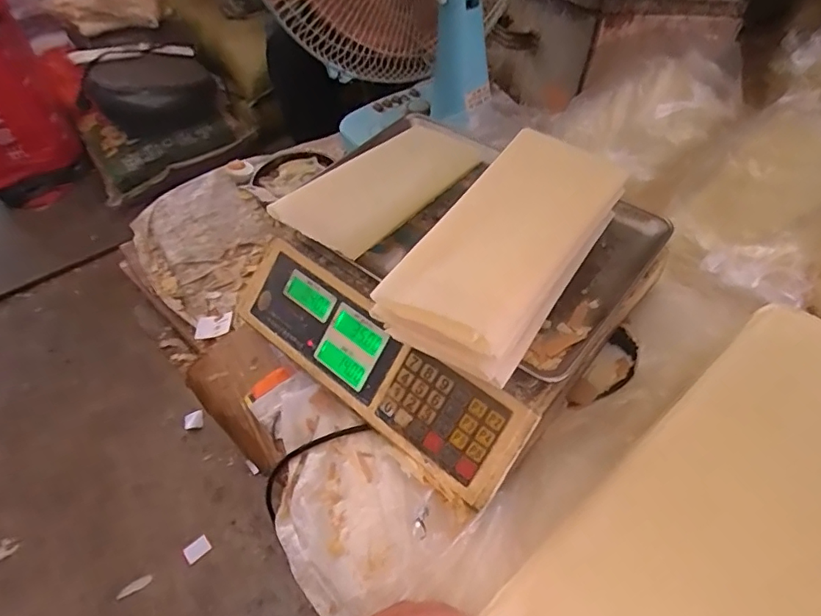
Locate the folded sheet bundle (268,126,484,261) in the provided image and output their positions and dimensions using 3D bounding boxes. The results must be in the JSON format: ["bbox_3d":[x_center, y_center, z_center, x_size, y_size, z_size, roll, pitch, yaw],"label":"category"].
[{"bbox_3d":[-0.028,-0.131,0.533,0.098,0.024,0.218,38,58,16],"label":"folded sheet bundle"}]

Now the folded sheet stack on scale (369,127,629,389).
[{"bbox_3d":[0.085,-0.056,0.443,0.113,0.054,0.241,27,57,24],"label":"folded sheet stack on scale"}]

